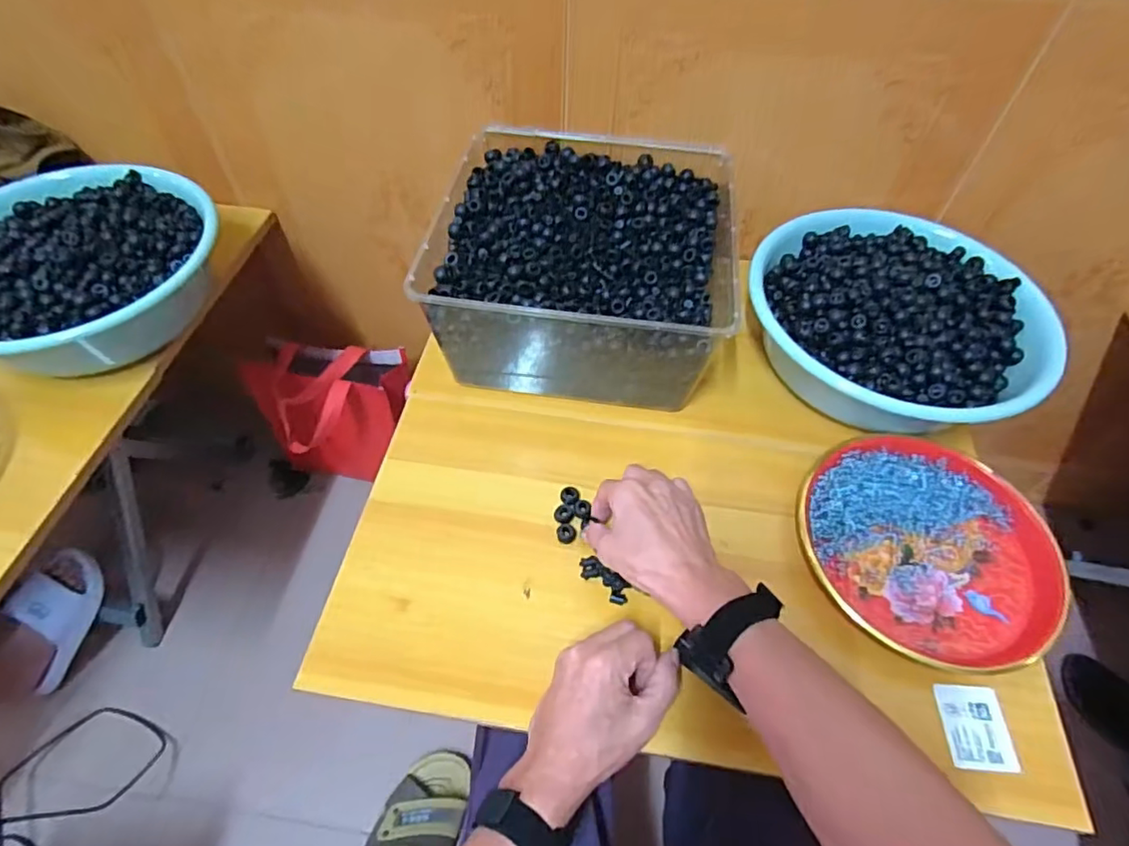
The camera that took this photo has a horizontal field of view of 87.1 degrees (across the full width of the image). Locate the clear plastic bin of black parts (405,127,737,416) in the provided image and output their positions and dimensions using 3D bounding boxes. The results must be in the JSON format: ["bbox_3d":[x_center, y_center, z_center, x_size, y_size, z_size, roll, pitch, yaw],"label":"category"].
[{"bbox_3d":[0.021,-0.167,0.628,0.278,0.133,0.261,8,55,4],"label":"clear plastic bin of black parts"}]

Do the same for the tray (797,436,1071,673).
[{"bbox_3d":[0.329,0.107,0.538,0.202,0.032,0.218,-28,60,-20],"label":"tray"}]

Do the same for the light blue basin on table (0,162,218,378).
[{"bbox_3d":[-0.524,-0.160,0.655,0.286,0.118,0.228,-24,59,-17],"label":"light blue basin on table"}]

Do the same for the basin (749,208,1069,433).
[{"bbox_3d":[0.340,-0.102,0.639,0.284,0.109,0.266,1,55,-1],"label":"basin"}]

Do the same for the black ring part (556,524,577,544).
[{"bbox_3d":[0.002,0.103,0.550,0.018,0.009,0.016,3,55,1],"label":"black ring part"}]

